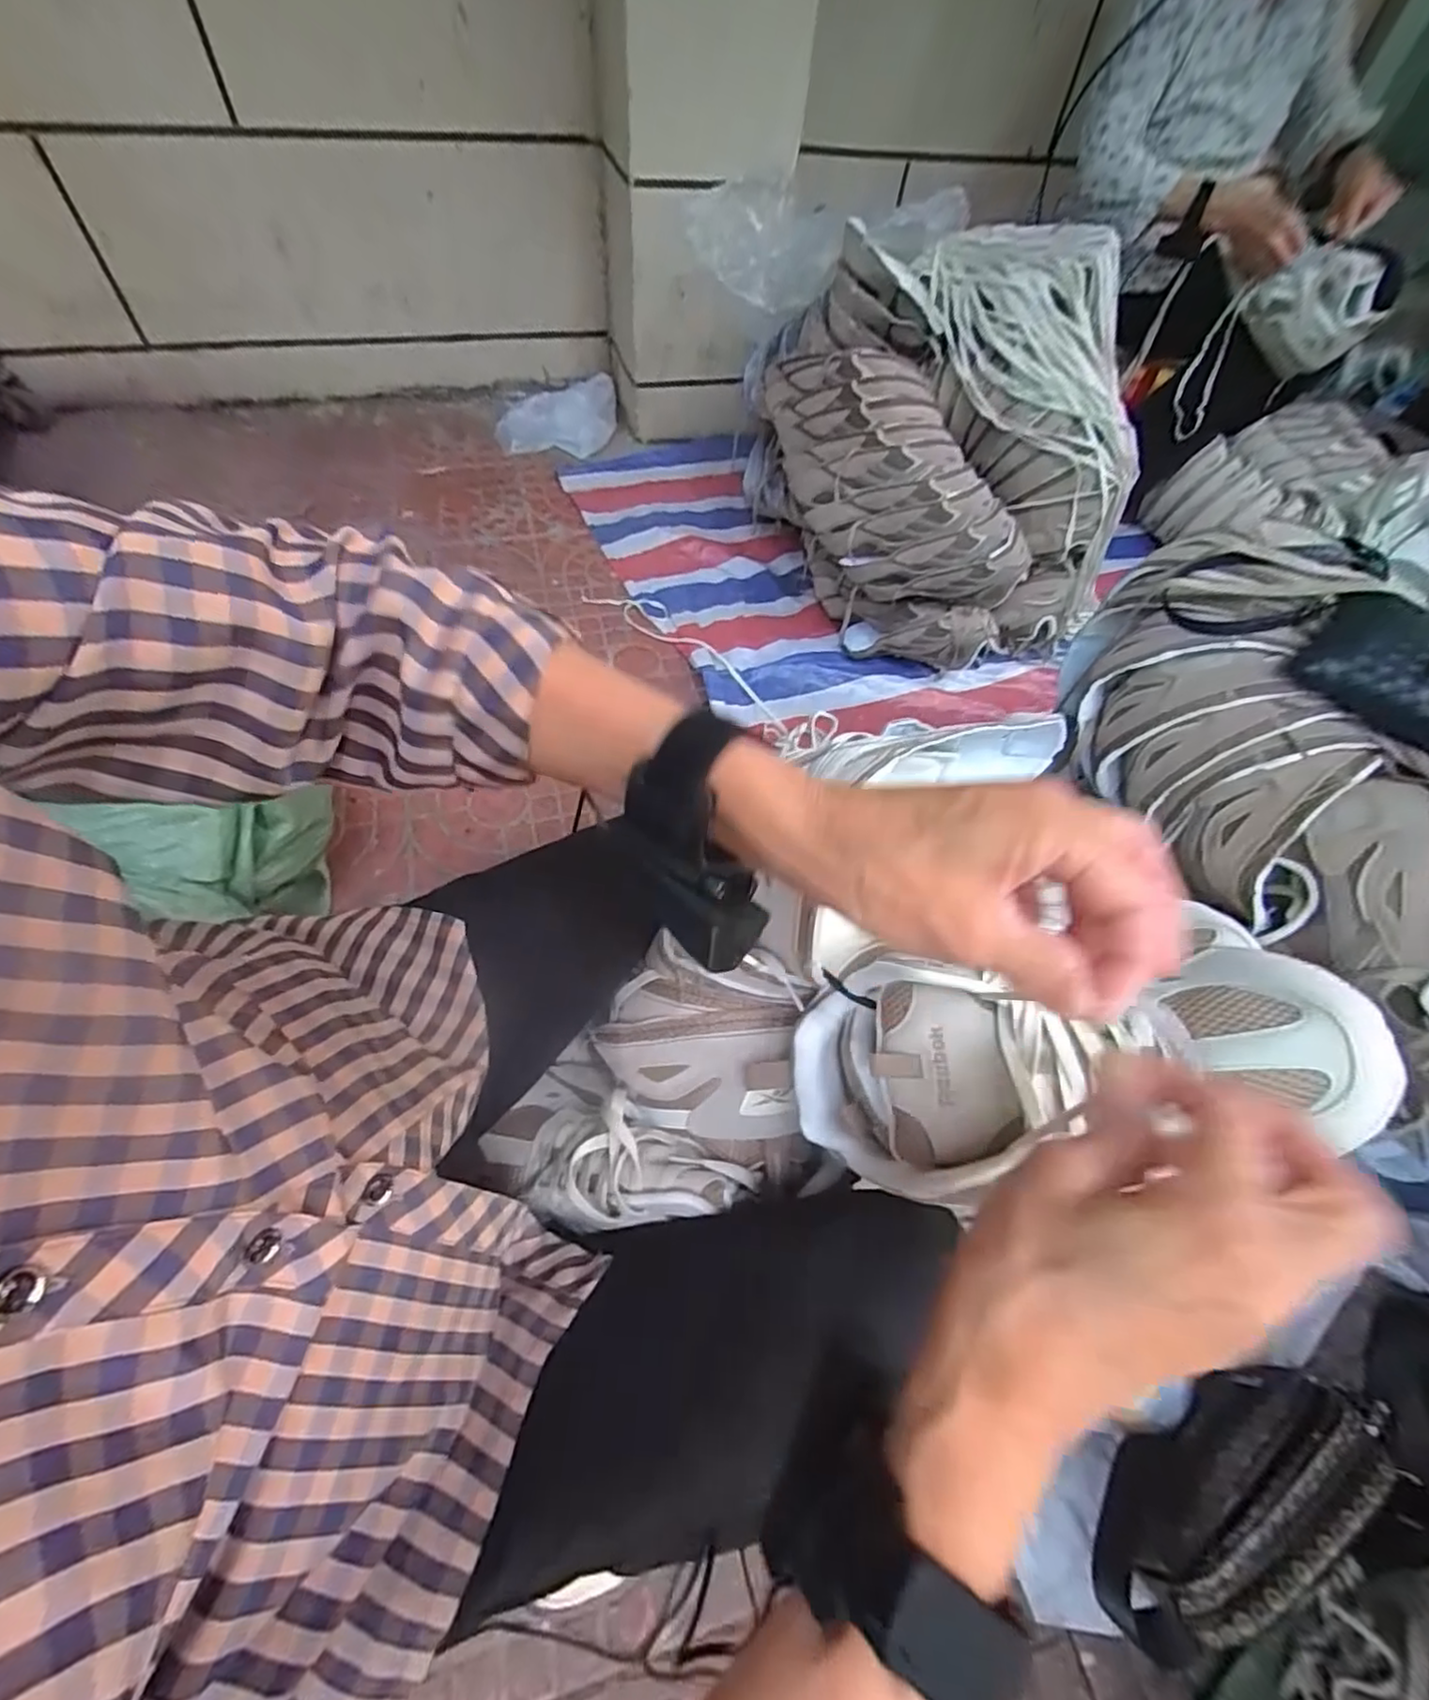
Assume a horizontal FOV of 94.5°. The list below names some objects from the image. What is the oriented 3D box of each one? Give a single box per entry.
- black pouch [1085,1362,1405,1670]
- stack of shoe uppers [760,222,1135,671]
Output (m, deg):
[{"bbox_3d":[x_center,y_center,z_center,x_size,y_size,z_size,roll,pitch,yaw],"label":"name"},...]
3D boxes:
[{"bbox_3d":[0.422,0.517,0.535,0.273,0.105,0.073,-25,64,-17],"label":"black pouch"},{"bbox_3d":[0.348,-0.618,1.052,0.417,0.453,0.482,-17,62,-13],"label":"stack of shoe uppers"}]

